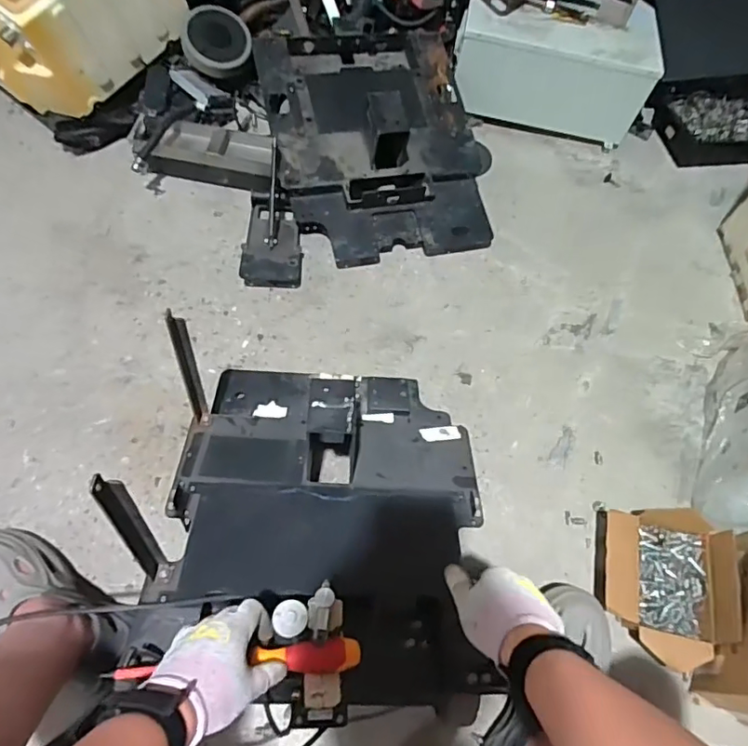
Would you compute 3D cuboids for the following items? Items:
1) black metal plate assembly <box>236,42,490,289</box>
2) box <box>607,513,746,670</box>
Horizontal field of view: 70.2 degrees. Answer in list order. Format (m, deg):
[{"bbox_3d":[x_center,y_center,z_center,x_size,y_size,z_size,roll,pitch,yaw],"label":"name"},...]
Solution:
[{"bbox_3d":[-0.016,-0.505,1.149,0.517,0.201,0.642,-3,61,-6],"label":"black metal plate assembly"},{"bbox_3d":[0.440,0.313,0.809,0.177,0.092,0.229,10,61,2],"label":"box"}]

